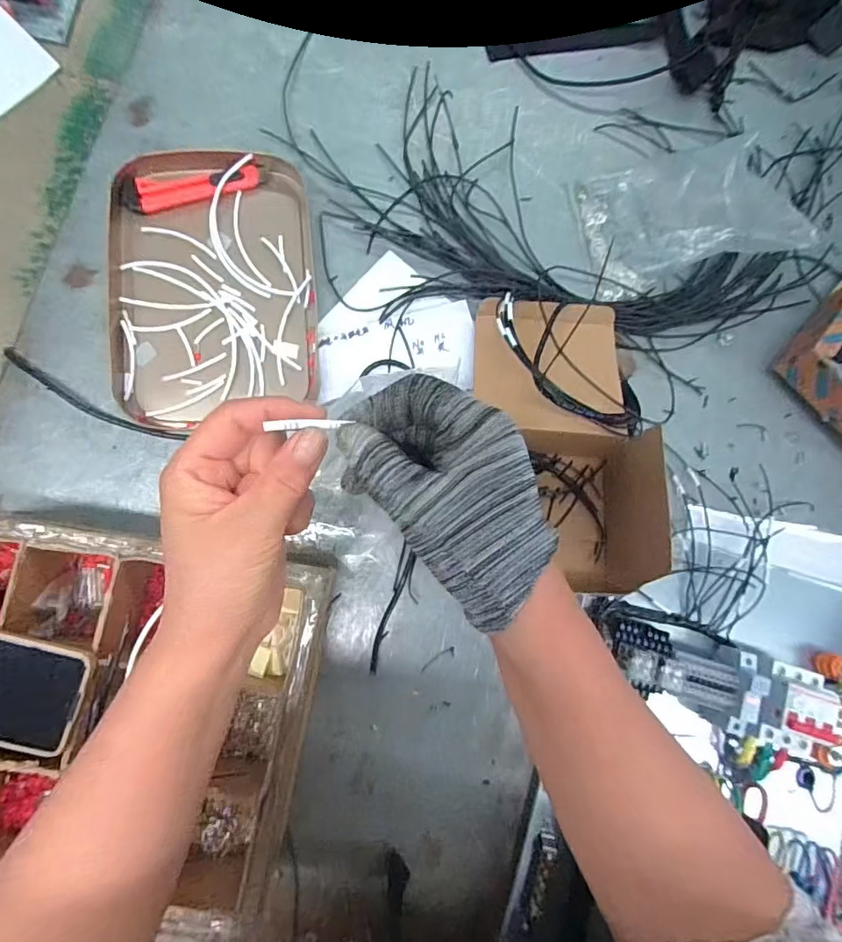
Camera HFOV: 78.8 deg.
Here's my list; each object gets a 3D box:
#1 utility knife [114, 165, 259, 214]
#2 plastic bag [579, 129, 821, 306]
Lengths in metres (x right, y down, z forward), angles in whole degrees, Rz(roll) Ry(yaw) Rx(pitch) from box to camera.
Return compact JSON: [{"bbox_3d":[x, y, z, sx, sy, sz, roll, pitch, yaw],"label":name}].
[{"bbox_3d":[-0.255,-0.313,0.566,0.148,0.015,0.034,-11,84,-6],"label":"utility knife"},{"bbox_3d":[0.309,-0.296,0.577,0.232,0.082,0.161,-12,84,-6],"label":"plastic bag"}]

